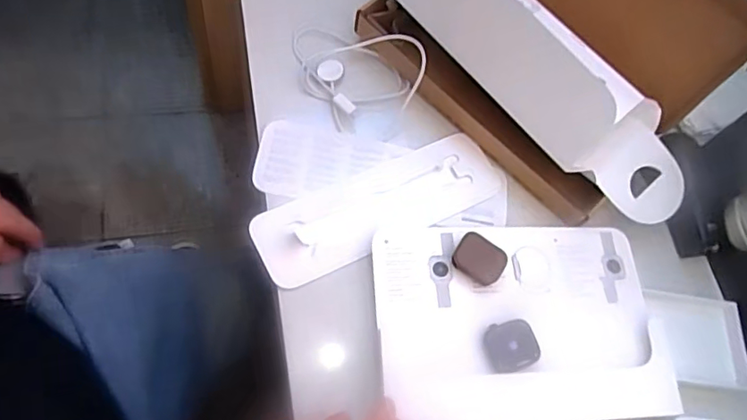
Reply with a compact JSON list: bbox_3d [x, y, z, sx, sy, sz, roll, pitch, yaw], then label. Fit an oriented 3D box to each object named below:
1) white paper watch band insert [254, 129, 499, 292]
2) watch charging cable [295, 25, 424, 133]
[{"bbox_3d":[0.008,-0.004,0.500,0.231,0.010,0.073,-23,69,-17],"label":"white paper watch band insert"},{"bbox_3d":[-0.013,-0.143,0.529,0.105,0.043,0.123,-17,70,-17],"label":"watch charging cable"}]

